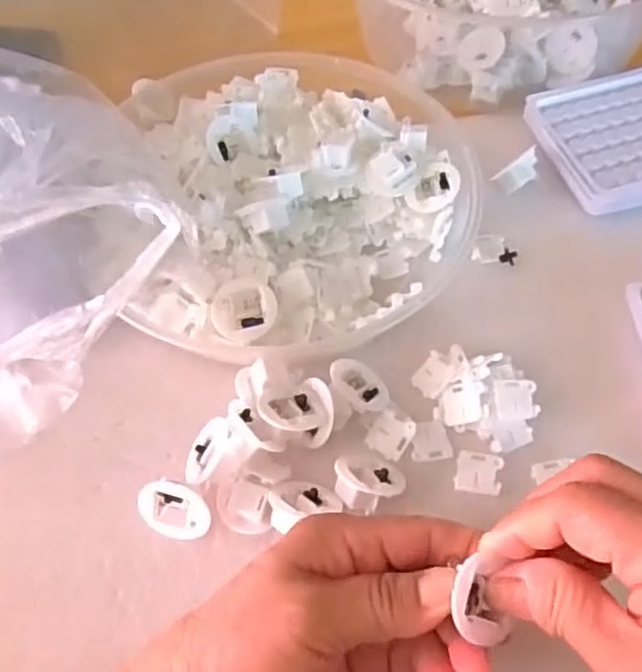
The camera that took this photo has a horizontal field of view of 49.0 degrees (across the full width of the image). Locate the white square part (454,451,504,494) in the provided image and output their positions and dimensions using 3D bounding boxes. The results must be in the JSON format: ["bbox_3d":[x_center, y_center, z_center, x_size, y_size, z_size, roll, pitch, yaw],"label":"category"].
[{"bbox_3d":[0.075,0.064,0.332,0.021,0.004,0.019,9,58,9],"label":"white square part"}]

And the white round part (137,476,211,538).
[{"bbox_3d":[-0.066,0.078,0.319,0.025,0.011,0.034,-39,105,7],"label":"white round part"}]

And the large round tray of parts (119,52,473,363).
[{"bbox_3d":[-0.013,-0.089,0.414,0.195,0.038,0.230,-7,57,-2],"label":"large round tray of parts"}]

